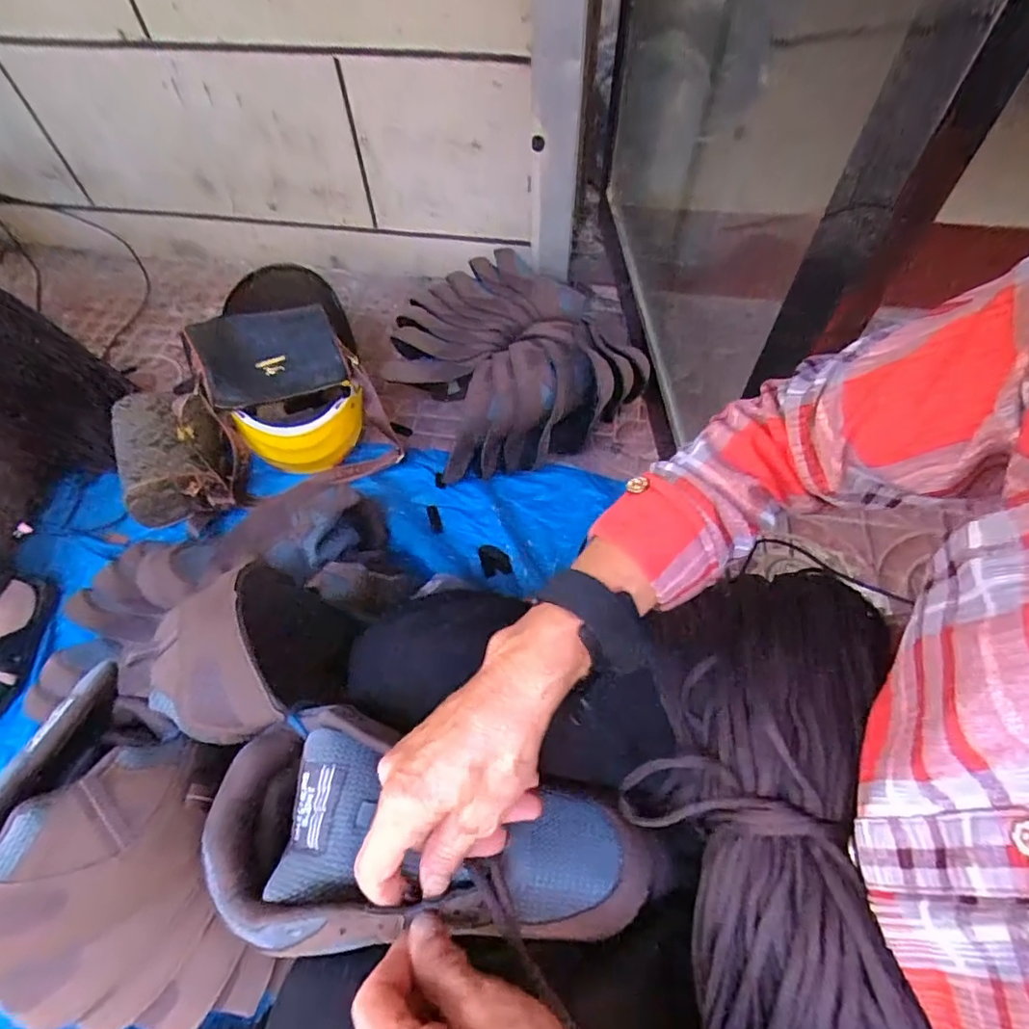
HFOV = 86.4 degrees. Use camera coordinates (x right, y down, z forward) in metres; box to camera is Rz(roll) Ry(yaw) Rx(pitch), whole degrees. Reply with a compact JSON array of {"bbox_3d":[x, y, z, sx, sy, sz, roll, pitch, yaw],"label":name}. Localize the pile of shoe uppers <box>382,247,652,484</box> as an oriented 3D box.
[{"bbox_3d":[-0.005,-0.288,0.996,0.403,0.189,0.394,-1,59,2],"label":"pile of shoe uppers"}]

